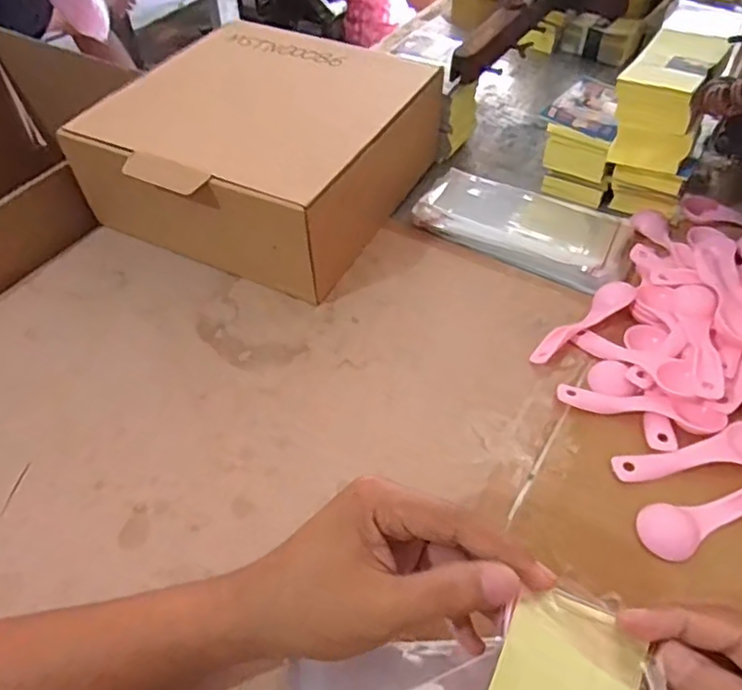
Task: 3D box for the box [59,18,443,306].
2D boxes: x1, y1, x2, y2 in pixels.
[{"bbox_3d":[-0.099,-0.194,0.584,0.253,0.109,0.277,23,54,18],"label":"box"}]

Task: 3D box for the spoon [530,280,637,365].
[{"bbox_3d":[0.168,-0.021,0.485,0.109,0.013,0.026,-28,55,-21],"label":"spoon"}]

